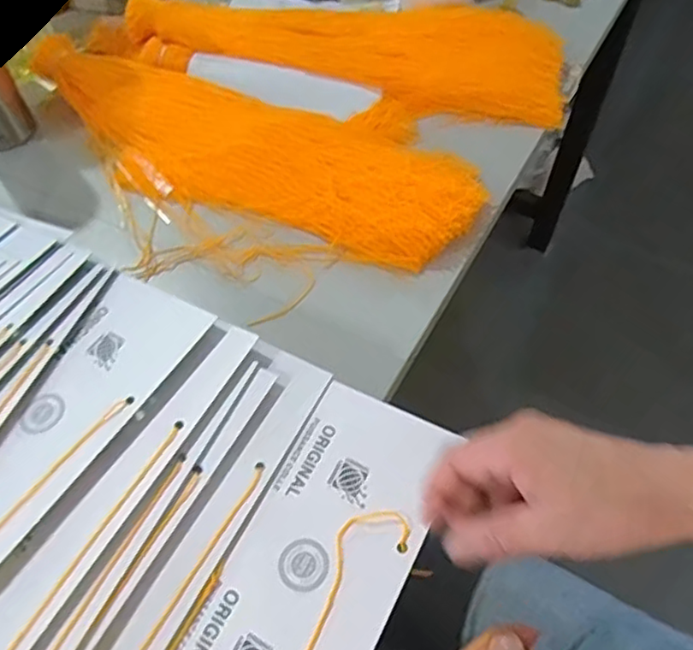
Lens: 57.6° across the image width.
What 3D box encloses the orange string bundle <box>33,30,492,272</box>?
[{"bbox_3d":[-0.102,-0.182,0.616,0.475,0.040,0.145,21,59,14],"label":"orange string bundle"}]

